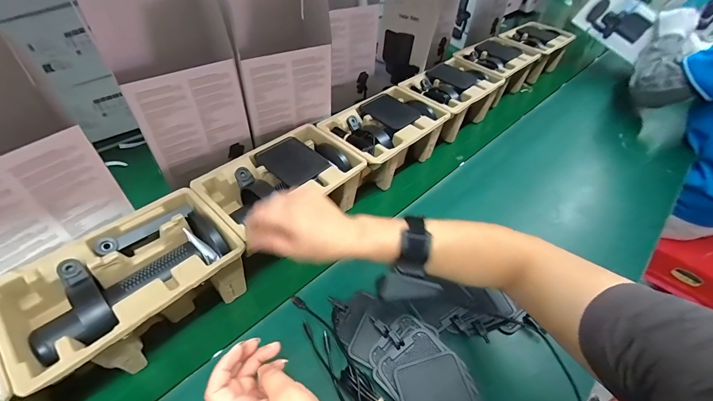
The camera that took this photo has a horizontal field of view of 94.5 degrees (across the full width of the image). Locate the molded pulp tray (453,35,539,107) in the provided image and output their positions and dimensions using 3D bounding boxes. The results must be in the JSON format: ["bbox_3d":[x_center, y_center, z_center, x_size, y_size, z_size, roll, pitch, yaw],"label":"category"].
[{"bbox_3d":[0.363,-0.354,0.891,0.159,0.094,0.243,37,53,26],"label":"molded pulp tray"}]

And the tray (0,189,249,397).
[{"bbox_3d":[-0.263,0.106,0.402,0.148,0.099,0.224,37,53,26],"label":"tray"}]

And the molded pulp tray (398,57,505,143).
[{"bbox_3d":[0.214,-0.233,0.768,0.229,0.101,0.154,-33,58,-32],"label":"molded pulp tray"}]

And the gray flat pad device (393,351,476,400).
[{"bbox_3d":[0.092,0.224,0.366,0.077,0.014,0.091,-9,48,-14],"label":"gray flat pad device"}]

